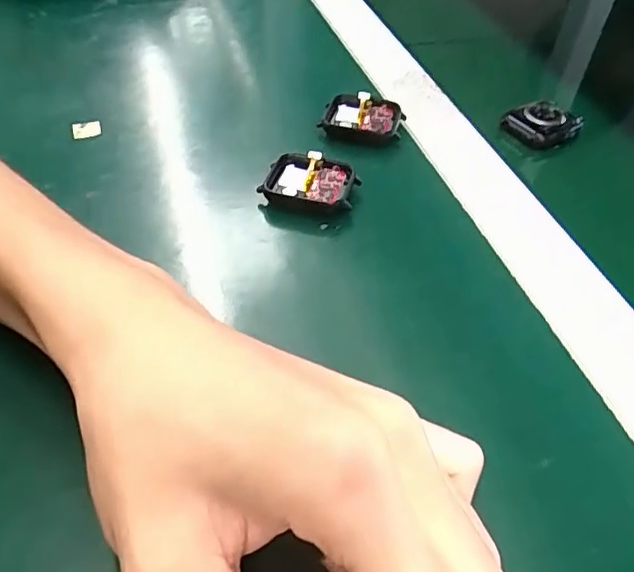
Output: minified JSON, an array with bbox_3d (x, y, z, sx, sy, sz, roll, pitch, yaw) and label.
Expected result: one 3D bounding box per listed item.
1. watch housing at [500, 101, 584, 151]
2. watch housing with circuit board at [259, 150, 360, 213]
[{"bbox_3d":[0.139,-0.100,0.349,0.040,0.014,0.032,32,54,24],"label":"watch housing"},{"bbox_3d":[-0.003,-0.053,0.292,0.046,0.012,0.036,12,48,8],"label":"watch housing with circuit board"}]

